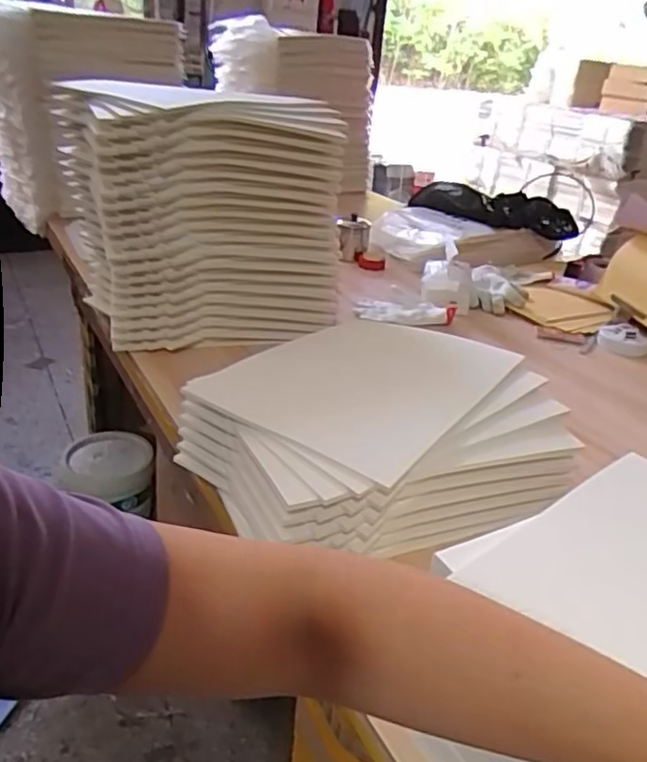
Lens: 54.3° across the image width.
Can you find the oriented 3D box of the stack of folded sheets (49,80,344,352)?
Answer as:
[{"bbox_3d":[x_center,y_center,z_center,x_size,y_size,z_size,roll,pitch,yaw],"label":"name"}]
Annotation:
[{"bbox_3d":[-0.208,-0.284,1.099,0.433,0.399,0.256,-7,30,-23],"label":"stack of folded sheets"}]

